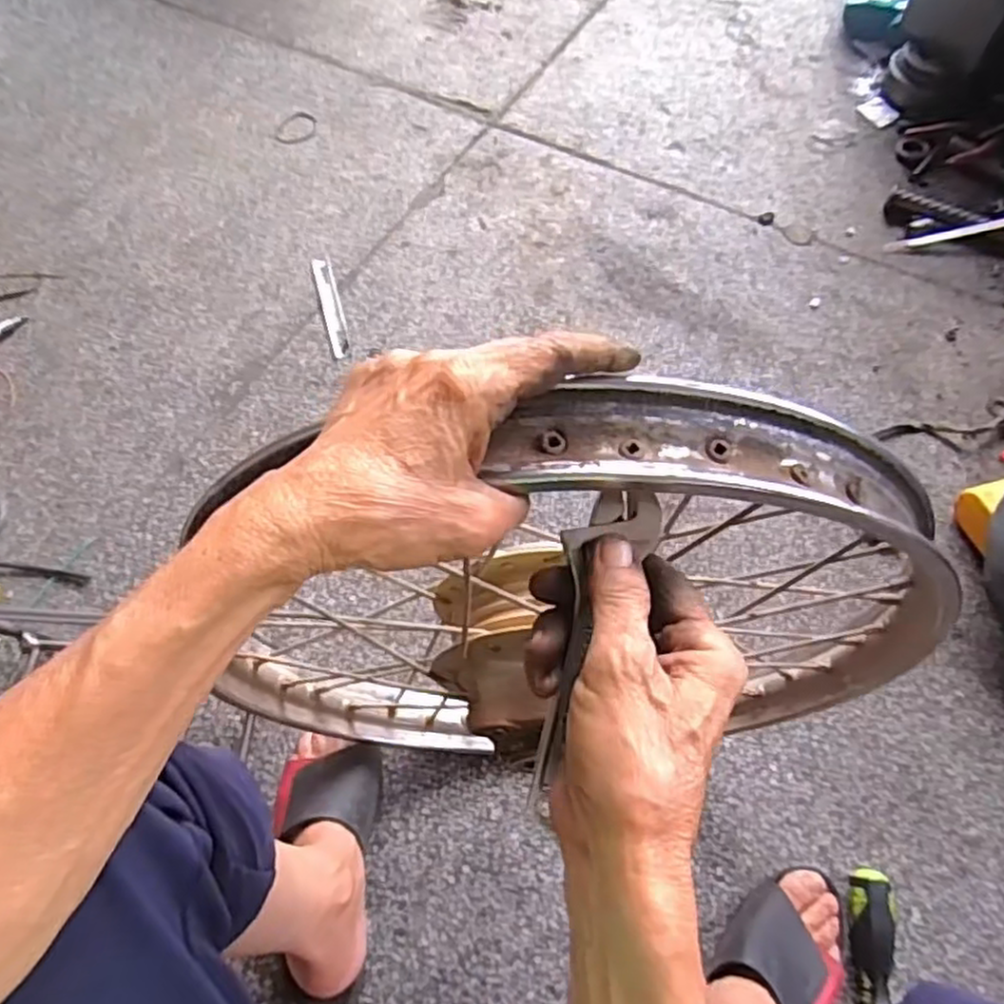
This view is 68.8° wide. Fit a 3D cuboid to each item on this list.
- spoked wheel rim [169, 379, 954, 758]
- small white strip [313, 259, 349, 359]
[{"bbox_3d":[0.037,0.081,0.474,0.446,0.417,0.077,-1,63,0],"label":"spoked wheel rim"},{"bbox_3d":[-0.210,-0.243,0.903,0.022,0.009,0.159,-15,63,-7],"label":"small white strip"}]

